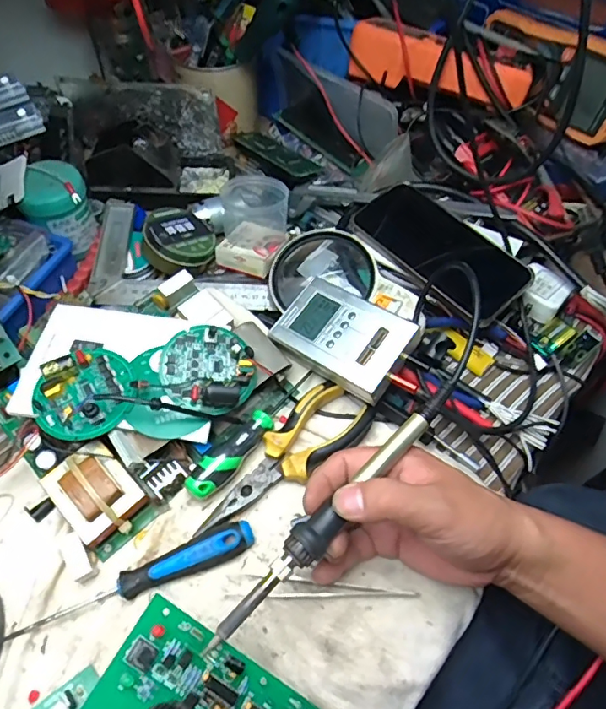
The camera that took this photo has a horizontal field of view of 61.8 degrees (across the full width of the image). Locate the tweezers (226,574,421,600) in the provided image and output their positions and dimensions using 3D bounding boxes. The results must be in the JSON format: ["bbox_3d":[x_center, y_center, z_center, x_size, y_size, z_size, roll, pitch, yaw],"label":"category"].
[{"bbox_3d":[0.013,0.157,0.343,0.128,0.009,0.015,2,57,-2],"label":"tweezers"}]

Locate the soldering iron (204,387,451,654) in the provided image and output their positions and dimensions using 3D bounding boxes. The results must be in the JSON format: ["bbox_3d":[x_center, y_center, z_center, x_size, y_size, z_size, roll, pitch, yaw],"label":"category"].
[{"bbox_3d":[0.021,0.093,0.304,0.018,0.019,0.200,40,70,21],"label":"soldering iron"}]

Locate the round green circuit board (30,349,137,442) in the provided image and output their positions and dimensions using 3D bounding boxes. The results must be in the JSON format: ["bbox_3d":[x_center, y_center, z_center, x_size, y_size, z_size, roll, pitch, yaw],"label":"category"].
[{"bbox_3d":[-0.154,0.025,0.358,0.060,0.020,0.069,33,61,17],"label":"round green circuit board"}]

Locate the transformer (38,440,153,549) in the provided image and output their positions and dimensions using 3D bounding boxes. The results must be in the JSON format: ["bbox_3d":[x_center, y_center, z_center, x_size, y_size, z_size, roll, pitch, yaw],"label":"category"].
[{"bbox_3d":[-0.145,0.097,0.354,0.057,0.034,0.048,40,63,20],"label":"transformer"}]

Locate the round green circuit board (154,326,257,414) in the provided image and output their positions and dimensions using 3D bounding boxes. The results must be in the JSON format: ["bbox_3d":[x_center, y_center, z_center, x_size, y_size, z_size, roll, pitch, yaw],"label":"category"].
[{"bbox_3d":[-0.073,0.011,0.383,0.070,0.023,0.067,1,57,-2],"label":"round green circuit board"}]

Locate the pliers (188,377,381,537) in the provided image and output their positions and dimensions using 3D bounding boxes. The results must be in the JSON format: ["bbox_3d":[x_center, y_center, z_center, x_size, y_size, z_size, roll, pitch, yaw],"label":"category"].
[{"bbox_3d":[-0.014,0.078,0.379,0.144,0.029,0.050,-36,66,-23],"label":"pliers"}]

